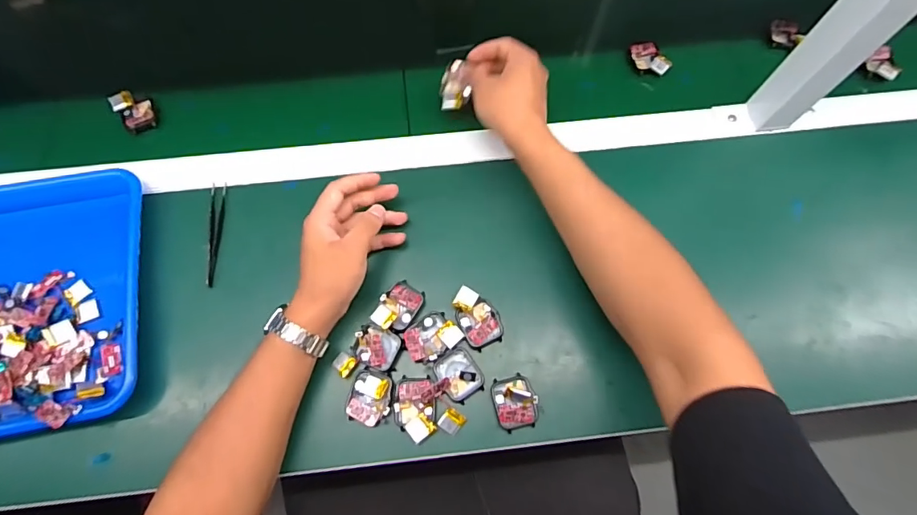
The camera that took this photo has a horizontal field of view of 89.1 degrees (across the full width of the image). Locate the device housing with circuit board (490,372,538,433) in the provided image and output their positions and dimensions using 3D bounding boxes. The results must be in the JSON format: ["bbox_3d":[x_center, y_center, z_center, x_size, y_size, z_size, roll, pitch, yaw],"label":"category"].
[{"bbox_3d":[0.052,0.134,0.431,0.038,0.019,0.048,-13,71,-5],"label":"device housing with circuit board"}]

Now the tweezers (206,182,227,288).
[{"bbox_3d":[-0.259,-0.027,0.492,0.017,0.007,0.114,-2,71,-1],"label":"tweezers"}]

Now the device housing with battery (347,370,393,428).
[{"bbox_3d":[-0.083,0.132,0.438,0.040,0.016,0.047,5,71,2],"label":"device housing with battery"}]

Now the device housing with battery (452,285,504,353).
[{"bbox_3d":[0.019,0.058,0.458,0.038,0.014,0.059,-23,73,-8],"label":"device housing with battery"}]

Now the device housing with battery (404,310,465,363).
[{"bbox_3d":[-0.028,0.077,0.452,0.049,0.016,0.044,-40,76,-13],"label":"device housing with battery"}]

